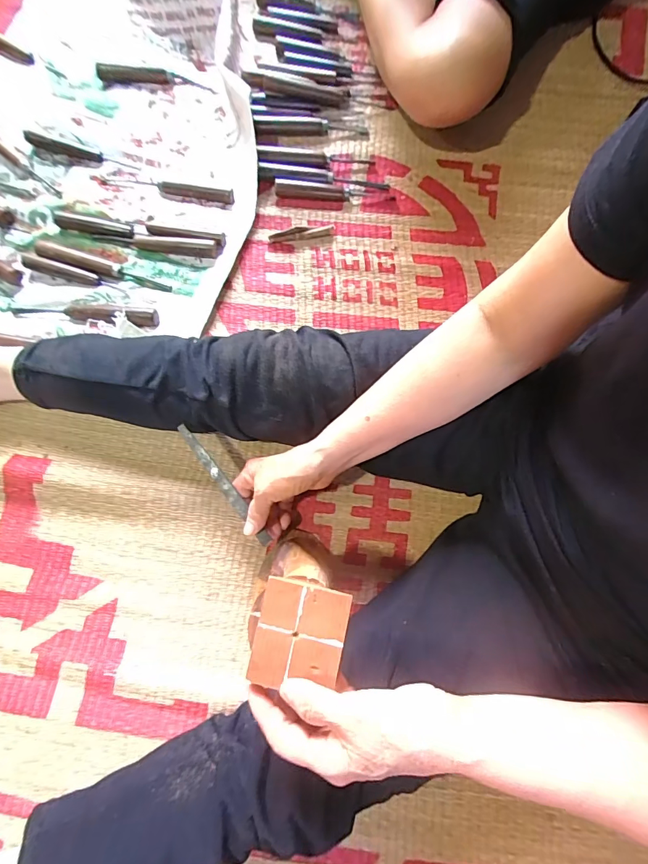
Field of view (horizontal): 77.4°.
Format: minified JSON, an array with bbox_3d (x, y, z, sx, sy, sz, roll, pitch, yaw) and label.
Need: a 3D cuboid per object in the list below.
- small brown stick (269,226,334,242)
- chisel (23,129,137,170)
[{"bbox_3d":[-0.032,-0.278,0.565,0.089,0.016,0.013,-11,80,-3],"label":"small brown stick"},{"bbox_3d":[-0.344,-0.398,0.573,0.160,0.011,0.021,14,80,2],"label":"chisel"}]

